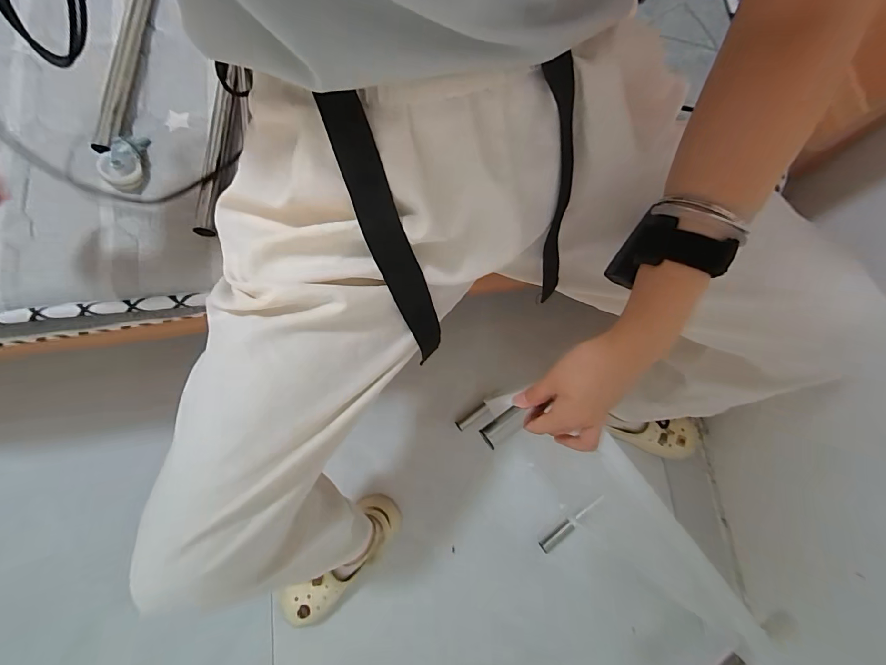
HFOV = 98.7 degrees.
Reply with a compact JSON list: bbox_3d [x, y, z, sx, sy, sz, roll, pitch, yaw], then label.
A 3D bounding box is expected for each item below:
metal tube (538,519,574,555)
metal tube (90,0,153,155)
[{"bbox_3d":[0.217,0.390,0.729,0.074,0.020,0.022,-41,80,-9],"label":"metal tube"},{"bbox_3d":[-0.371,-0.321,0.448,0.024,0.021,0.257,0,77,0],"label":"metal tube"}]

